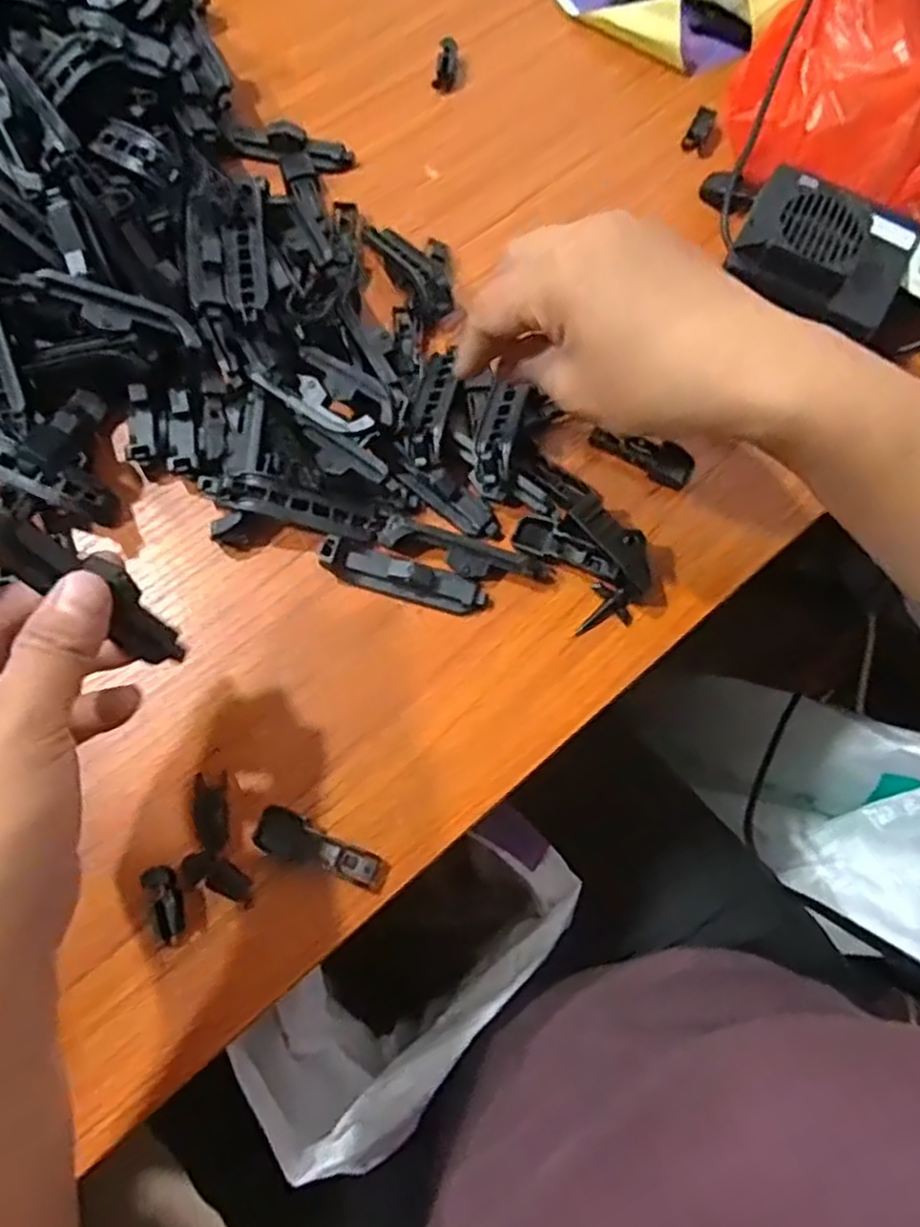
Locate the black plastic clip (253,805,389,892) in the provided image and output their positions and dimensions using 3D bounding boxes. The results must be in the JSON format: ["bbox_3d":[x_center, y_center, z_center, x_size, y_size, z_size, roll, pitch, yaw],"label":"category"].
[{"bbox_3d":[-0.055,0.094,0.299,0.055,0.008,0.017,19,74,4],"label":"black plastic clip"}]

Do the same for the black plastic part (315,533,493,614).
[{"bbox_3d":[-0.025,-0.017,0.330,0.074,0.016,0.018,17,73,3],"label":"black plastic part"}]

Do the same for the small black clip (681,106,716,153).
[{"bbox_3d":[0.133,-0.270,0.413,0.012,0.011,0.023,23,74,5],"label":"small black clip"}]

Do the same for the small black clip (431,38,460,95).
[{"bbox_3d":[-0.007,-0.311,0.422,0.012,0.015,0.027,9,73,1],"label":"small black clip"}]

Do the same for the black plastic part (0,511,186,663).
[{"bbox_3d":[-0.114,-0.007,0.232,0.015,0.070,0.019,20,67,49],"label":"black plastic part"}]

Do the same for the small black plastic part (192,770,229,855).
[{"bbox_3d":[-0.101,0.081,0.303,0.013,0.005,0.031,-7,74,-4],"label":"small black plastic part"}]

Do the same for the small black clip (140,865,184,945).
[{"bbox_3d":[-0.114,0.112,0.287,0.008,0.015,0.028,-16,75,-7],"label":"small black clip"}]

